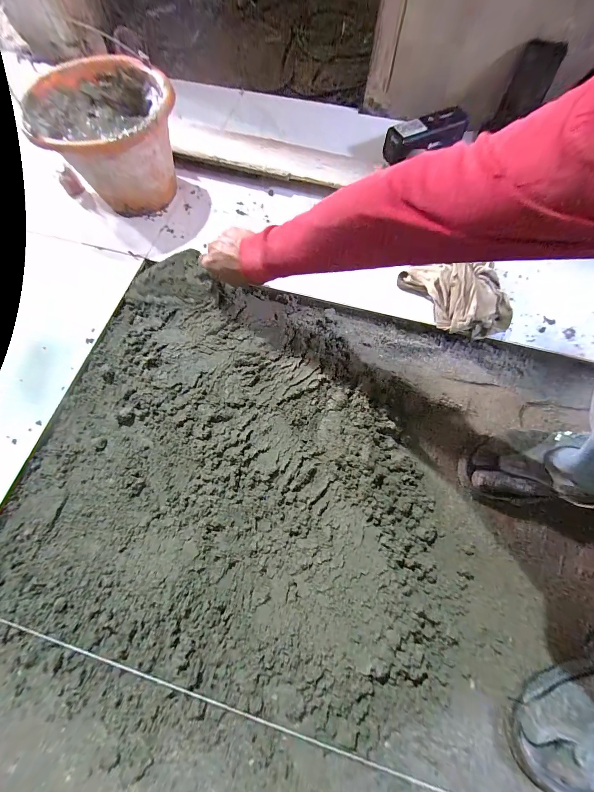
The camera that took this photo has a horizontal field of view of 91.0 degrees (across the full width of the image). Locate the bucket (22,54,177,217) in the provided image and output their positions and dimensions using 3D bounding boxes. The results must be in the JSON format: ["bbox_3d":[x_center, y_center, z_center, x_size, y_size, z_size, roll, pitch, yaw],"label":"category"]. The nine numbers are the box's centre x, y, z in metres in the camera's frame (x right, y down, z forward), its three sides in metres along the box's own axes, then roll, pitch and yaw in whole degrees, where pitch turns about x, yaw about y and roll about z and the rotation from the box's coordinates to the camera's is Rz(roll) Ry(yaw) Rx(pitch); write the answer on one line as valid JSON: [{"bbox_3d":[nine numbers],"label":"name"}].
[{"bbox_3d":[-0.341,-0.500,0.580,0.216,0.161,0.235,0,71,-1],"label":"bucket"}]

